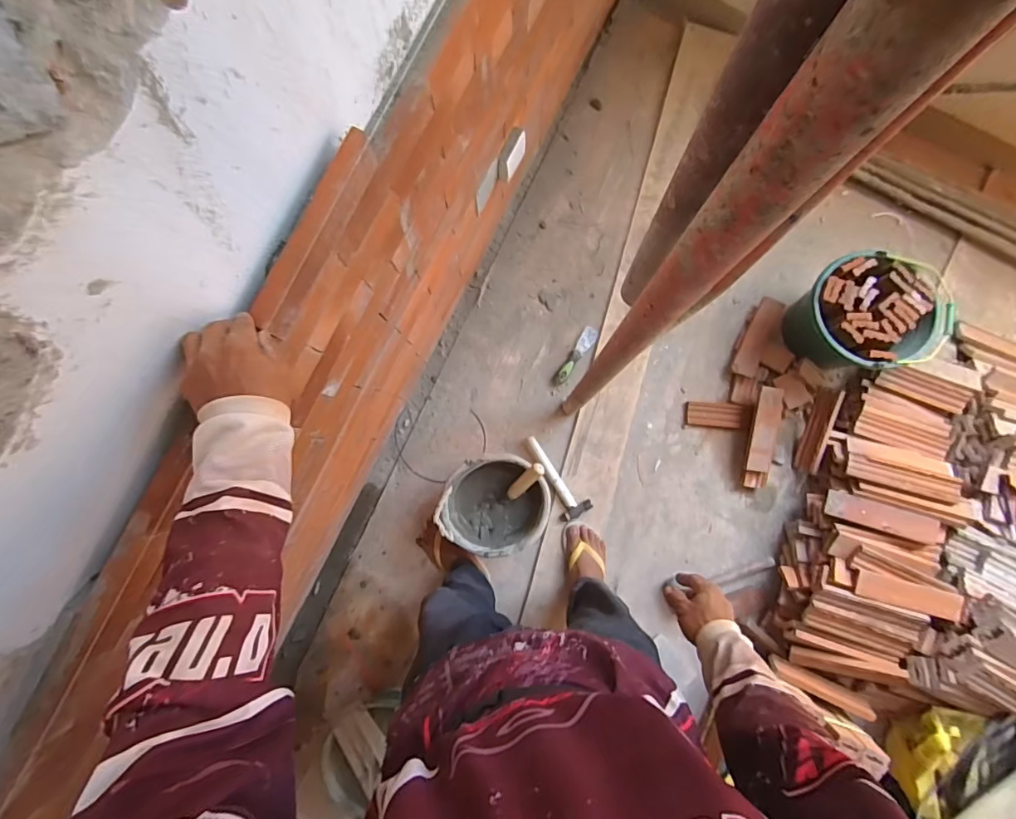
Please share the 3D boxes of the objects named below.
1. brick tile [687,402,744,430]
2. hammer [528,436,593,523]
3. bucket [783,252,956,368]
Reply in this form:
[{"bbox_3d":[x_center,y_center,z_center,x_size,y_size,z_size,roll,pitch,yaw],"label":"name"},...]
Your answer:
[{"bbox_3d":[0.576,0.015,1.378,0.148,0.016,0.066,4,87,-1],"label":"brick tile"},{"bbox_3d":[0.127,0.183,1.344,0.087,0.033,0.246,-33,88,-3],"label":"hammer"},{"bbox_3d":[0.915,-0.234,1.291,0.339,0.223,0.274,1,87,-2],"label":"bucket"}]

